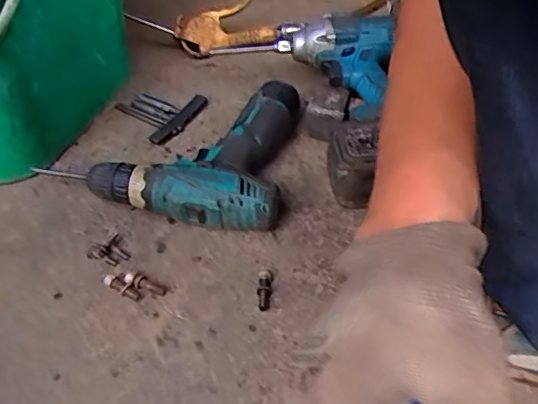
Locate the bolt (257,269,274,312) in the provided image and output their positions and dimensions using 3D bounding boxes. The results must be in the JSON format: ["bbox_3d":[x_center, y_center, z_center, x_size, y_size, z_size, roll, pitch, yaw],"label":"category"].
[{"bbox_3d":[-0.004,0.076,0.505,0.013,0.013,0.045,3,47,6],"label":"bolt"}]

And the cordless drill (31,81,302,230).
[{"bbox_3d":[-0.076,-0.059,0.613,0.206,0.054,0.200,8,47,11],"label":"cordless drill"}]

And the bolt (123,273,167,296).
[{"bbox_3d":[-0.112,0.074,0.510,0.040,0.009,0.010,22,50,4],"label":"bolt"}]

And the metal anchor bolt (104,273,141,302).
[{"bbox_3d":[-0.133,0.077,0.511,0.041,0.010,0.011,26,53,25],"label":"metal anchor bolt"}]

